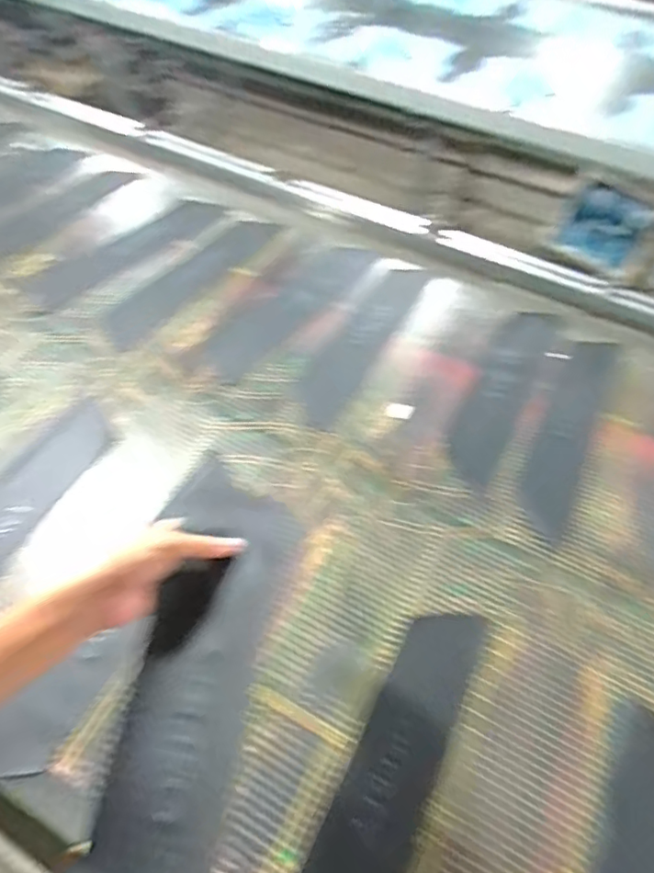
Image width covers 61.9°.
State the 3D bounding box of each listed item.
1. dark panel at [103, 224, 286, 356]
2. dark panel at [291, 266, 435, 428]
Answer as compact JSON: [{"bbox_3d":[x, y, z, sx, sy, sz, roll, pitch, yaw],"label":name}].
[{"bbox_3d":[-0.263,-0.347,1.136,0.108,0.016,0.508,28,57,16],"label":"dark panel"},{"bbox_3d":[0.071,-0.197,1.050,0.096,0.020,0.476,25,53,14],"label":"dark panel"}]

